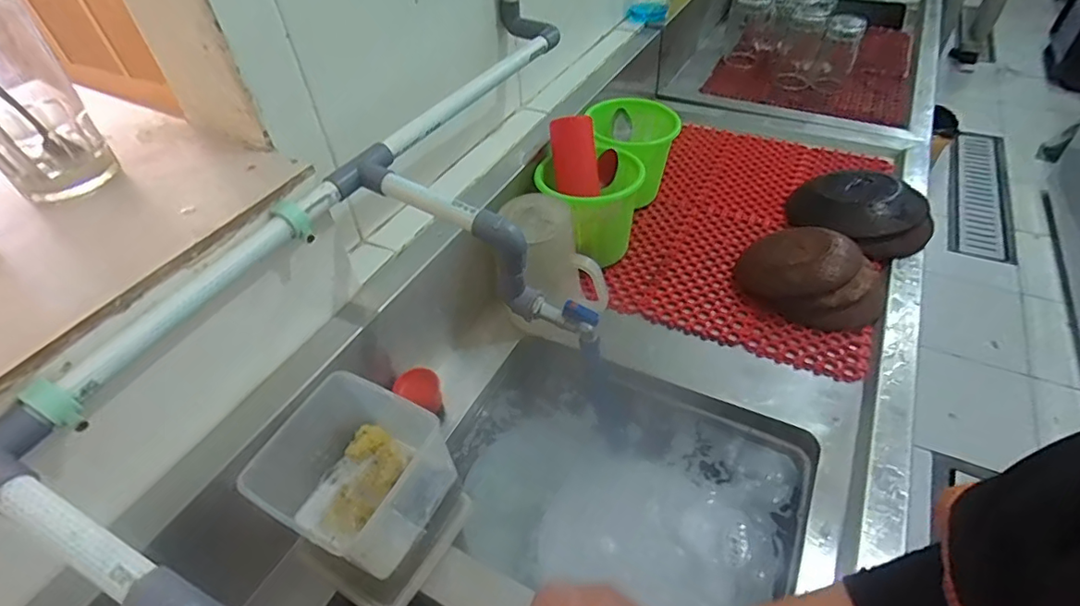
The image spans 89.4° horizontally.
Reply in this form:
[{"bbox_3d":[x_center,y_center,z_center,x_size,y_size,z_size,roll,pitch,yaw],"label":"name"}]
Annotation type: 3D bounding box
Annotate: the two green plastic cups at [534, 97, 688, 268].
[{"bbox_3d":[0.104,-0.184,0.859,0.145,0.156,0.280,16,48,19],"label":"two green plastic cups"}]

